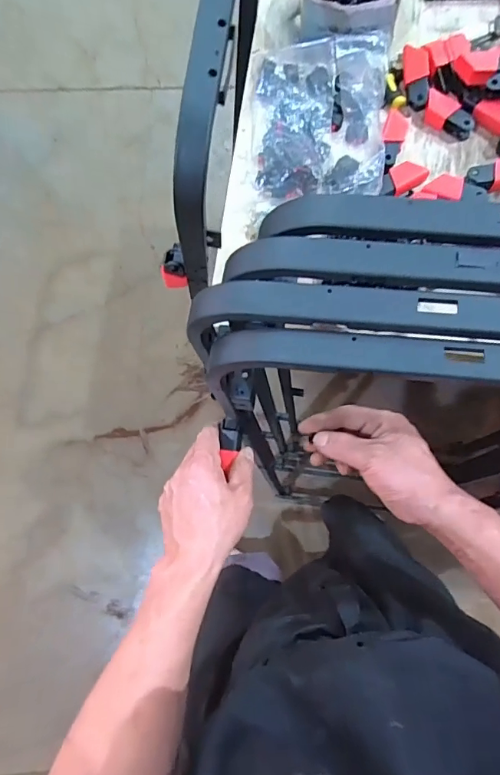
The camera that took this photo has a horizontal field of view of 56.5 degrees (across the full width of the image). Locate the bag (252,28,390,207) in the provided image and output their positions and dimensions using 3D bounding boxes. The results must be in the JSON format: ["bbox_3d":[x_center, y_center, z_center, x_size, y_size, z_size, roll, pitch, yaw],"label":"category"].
[{"bbox_3d":[0.103,-0.397,0.680,0.192,0.032,0.252,-1,80,8],"label":"bag"}]

